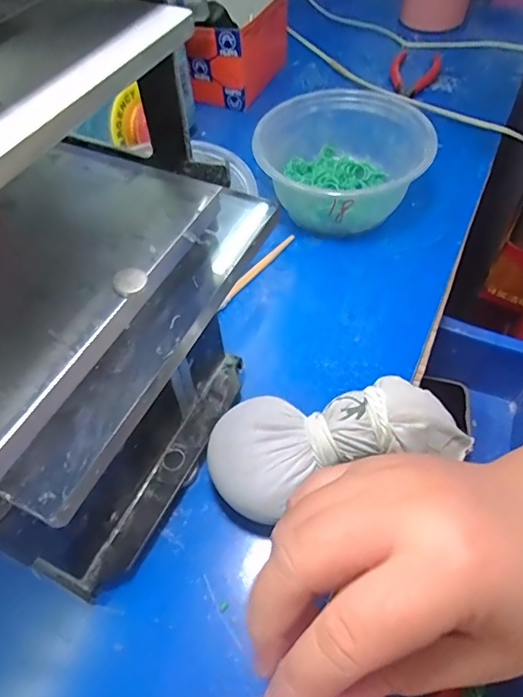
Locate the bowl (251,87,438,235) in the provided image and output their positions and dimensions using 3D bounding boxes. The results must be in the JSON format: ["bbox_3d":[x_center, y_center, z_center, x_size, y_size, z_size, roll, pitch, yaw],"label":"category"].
[{"bbox_3d":[0.060,-0.147,0.395,0.124,0.065,0.120,-1,54,2],"label":"bowl"}]

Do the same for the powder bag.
[{"bbox_3d":[0.045,0.052,0.272,0.141,0.046,0.061,-16,56,-8],"label":"powder bag"}]

